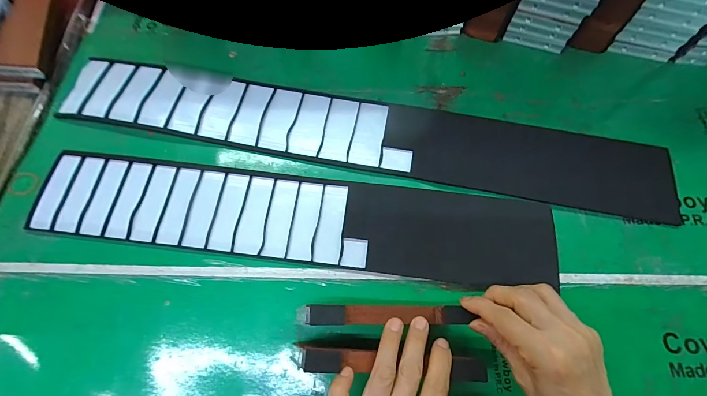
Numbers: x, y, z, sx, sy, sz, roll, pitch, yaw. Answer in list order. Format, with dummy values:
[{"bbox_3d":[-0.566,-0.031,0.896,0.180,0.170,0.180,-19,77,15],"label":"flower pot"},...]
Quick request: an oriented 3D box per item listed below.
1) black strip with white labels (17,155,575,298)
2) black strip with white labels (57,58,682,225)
[{"bbox_3d":[-0.067,0.022,0.358,0.552,0.008,0.093,7,70,3],"label":"black strip with white labels"},{"bbox_3d":[0.004,-0.081,0.397,0.716,0.008,0.101,10,69,3],"label":"black strip with white labels"}]

